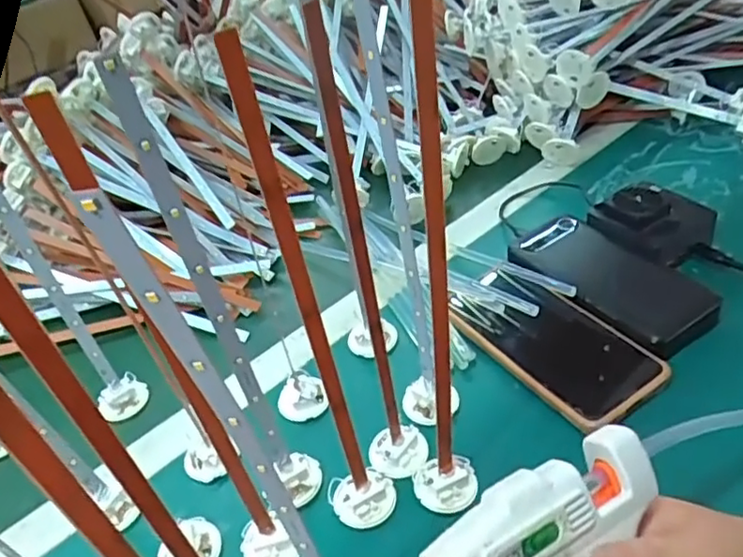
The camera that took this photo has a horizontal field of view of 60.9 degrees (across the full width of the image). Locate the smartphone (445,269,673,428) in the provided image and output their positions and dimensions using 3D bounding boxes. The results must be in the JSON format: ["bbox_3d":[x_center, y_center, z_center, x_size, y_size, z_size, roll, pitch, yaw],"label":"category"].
[{"bbox_3d":[0.129,0.045,0.469,0.076,0.018,0.159,-36,46,-18],"label":"smartphone"}]

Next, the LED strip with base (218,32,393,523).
[{"bbox_3d":[-0.020,0.032,0.306,0.033,0.288,0.045,-15,38,-3],"label":"LED strip with base"}]

